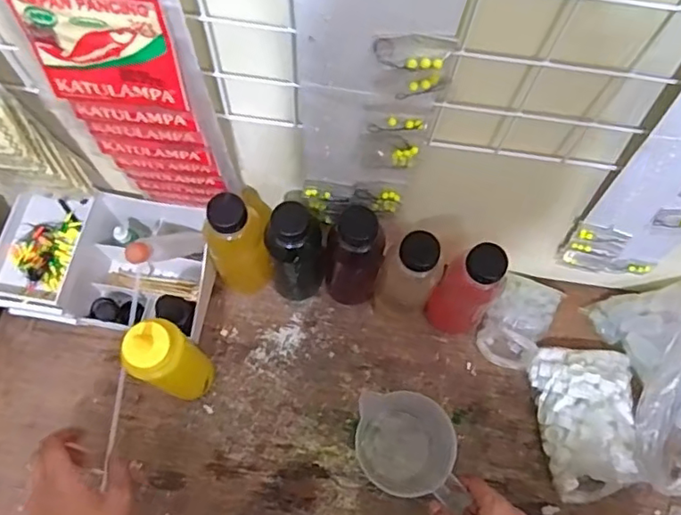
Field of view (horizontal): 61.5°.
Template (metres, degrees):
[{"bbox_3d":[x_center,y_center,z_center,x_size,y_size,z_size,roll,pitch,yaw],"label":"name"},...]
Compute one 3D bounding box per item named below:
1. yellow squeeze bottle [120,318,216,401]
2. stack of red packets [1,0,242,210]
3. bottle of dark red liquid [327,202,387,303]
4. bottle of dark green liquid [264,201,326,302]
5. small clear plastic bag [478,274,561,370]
[{"bbox_3d":[-0.176,0.116,0.614,0.047,0.194,0.057,28,71,8],"label":"yellow squeeze bottle"},{"bbox_3d":[-0.158,-0.117,0.458,0.113,0.335,0.031,9,69,1],"label":"stack of red packets"},{"bbox_3d":[0.017,0.004,0.664,0.060,0.186,0.052,9,70,3],"label":"bottle of dark red liquid"},{"bbox_3d":[-0.049,0.000,0.664,0.060,0.187,0.054,-6,70,-3],"label":"bottle of dark green liquid"},{"bbox_3d":[0.224,0.079,0.722,0.076,0.032,0.120,30,72,10],"label":"small clear plastic bag"}]

